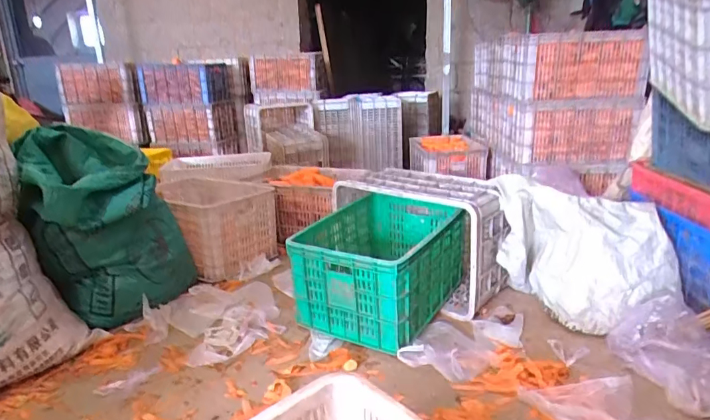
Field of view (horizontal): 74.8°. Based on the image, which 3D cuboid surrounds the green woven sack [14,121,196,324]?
[{"bbox_3d":[-0.687,0.038,1.324,0.387,0.497,0.344,-14,20,-32],"label":"green woven sack"}]

